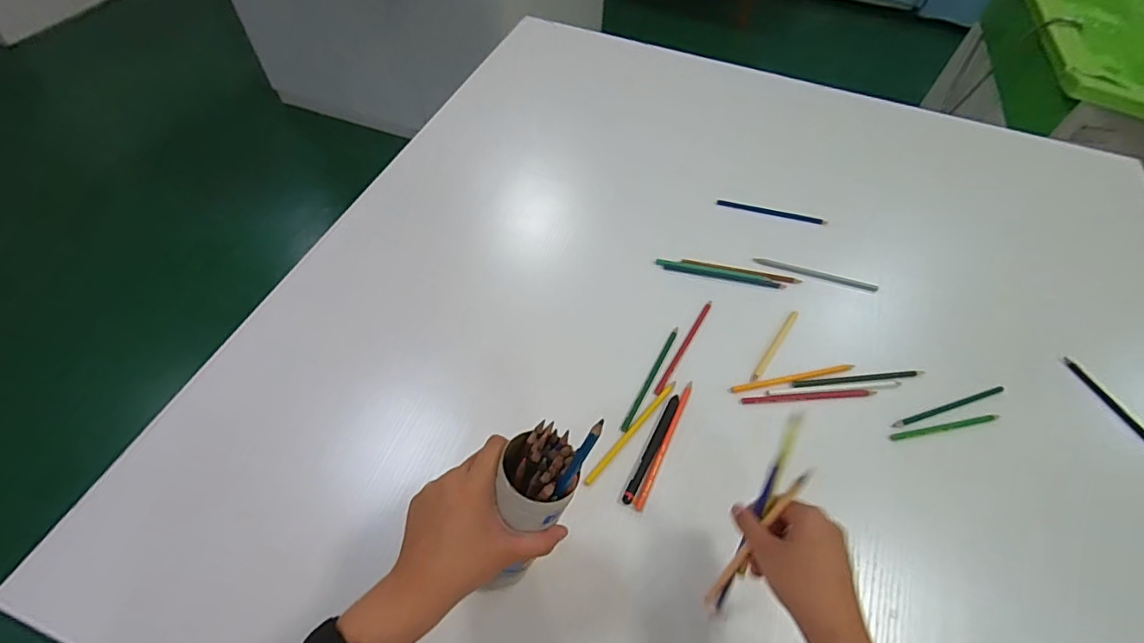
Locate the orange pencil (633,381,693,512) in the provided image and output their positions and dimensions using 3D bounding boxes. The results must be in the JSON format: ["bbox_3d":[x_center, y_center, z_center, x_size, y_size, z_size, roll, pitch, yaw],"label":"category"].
[{"bbox_3d":[0.105,0.134,0.565,0.011,0.004,0.164,23,58,14],"label":"orange pencil"}]

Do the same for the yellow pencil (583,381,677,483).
[{"bbox_3d":[0.069,0.122,0.571,0.009,0.005,0.163,37,62,21],"label":"yellow pencil"}]

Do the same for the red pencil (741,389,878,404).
[{"bbox_3d":[0.287,0.091,0.611,0.165,0.007,0.011,-4,55,-4],"label":"red pencil"}]

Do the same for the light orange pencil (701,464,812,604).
[{"bbox_3d":[0.154,0.188,0.428,0.011,0.172,0.010,33,25,19],"label":"light orange pencil"}]

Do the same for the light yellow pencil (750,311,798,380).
[{"bbox_3d":[0.263,0.030,0.650,0.012,0.008,0.126,32,60,19],"label":"light yellow pencil"}]

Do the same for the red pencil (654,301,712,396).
[{"bbox_3d":[0.144,0.031,0.641,0.010,0.004,0.160,28,59,17],"label":"red pencil"}]

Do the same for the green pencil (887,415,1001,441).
[{"bbox_3d":[0.431,0.124,0.585,0.119,0.011,0.009,-13,55,5],"label":"green pencil"}]

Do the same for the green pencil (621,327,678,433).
[{"bbox_3d":[0.097,0.067,0.615,0.010,0.005,0.160,25,58,15],"label":"green pencil"}]

